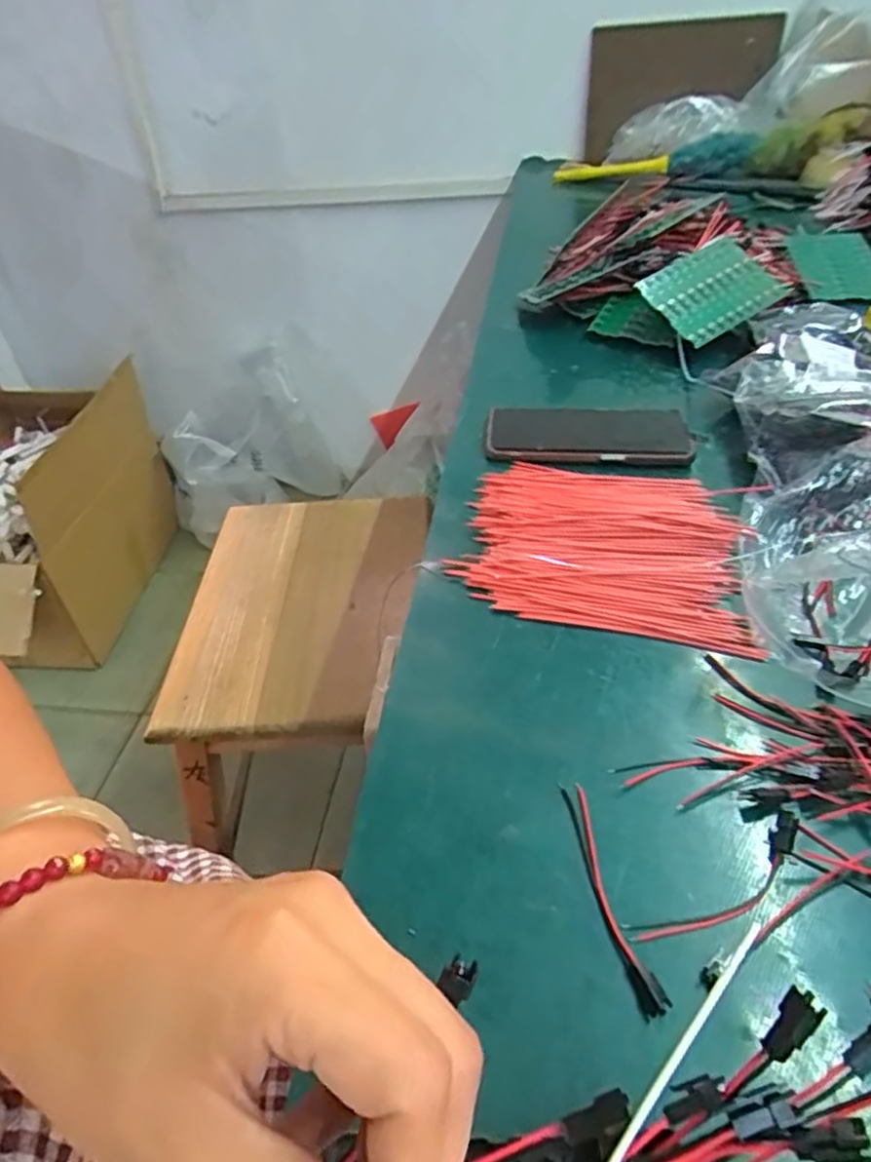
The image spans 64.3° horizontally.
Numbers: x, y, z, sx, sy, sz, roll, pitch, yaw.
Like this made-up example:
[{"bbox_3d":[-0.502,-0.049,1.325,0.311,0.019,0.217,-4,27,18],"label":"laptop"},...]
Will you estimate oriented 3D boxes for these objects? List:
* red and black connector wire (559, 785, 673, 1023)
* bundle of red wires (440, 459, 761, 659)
[{"bbox_3d":[0.075,0.132,0.299,0.012,0.008,0.099,-9,43,-7],"label":"red and black connector wire"},{"bbox_3d":[0.111,-0.029,0.466,0.180,0.014,0.155,9,44,13],"label":"bundle of red wires"}]

